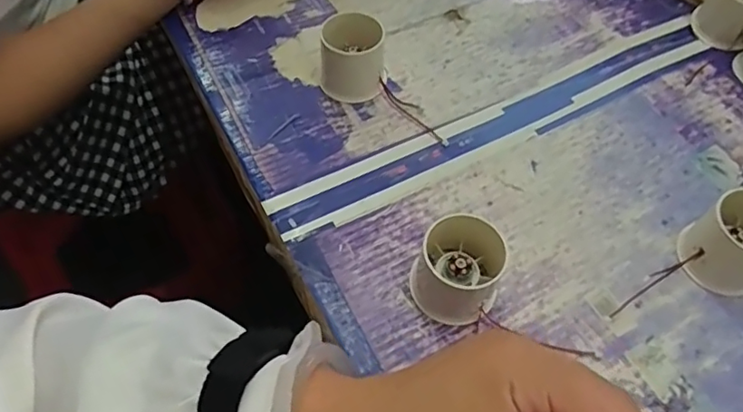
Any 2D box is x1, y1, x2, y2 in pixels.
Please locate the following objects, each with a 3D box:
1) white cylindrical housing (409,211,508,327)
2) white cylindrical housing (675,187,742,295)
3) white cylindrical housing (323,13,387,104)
[{"bbox_3d":[0.054,0.040,0.359,0.056,0.053,0.048,17,58,10],"label":"white cylindrical housing"},{"bbox_3d":[0.238,0.022,0.365,0.060,0.052,0.055,-30,62,-19],"label":"white cylindrical housing"},{"bbox_3d":[-0.014,-0.121,0.458,0.053,0.050,0.052,0,57,-1],"label":"white cylindrical housing"}]

